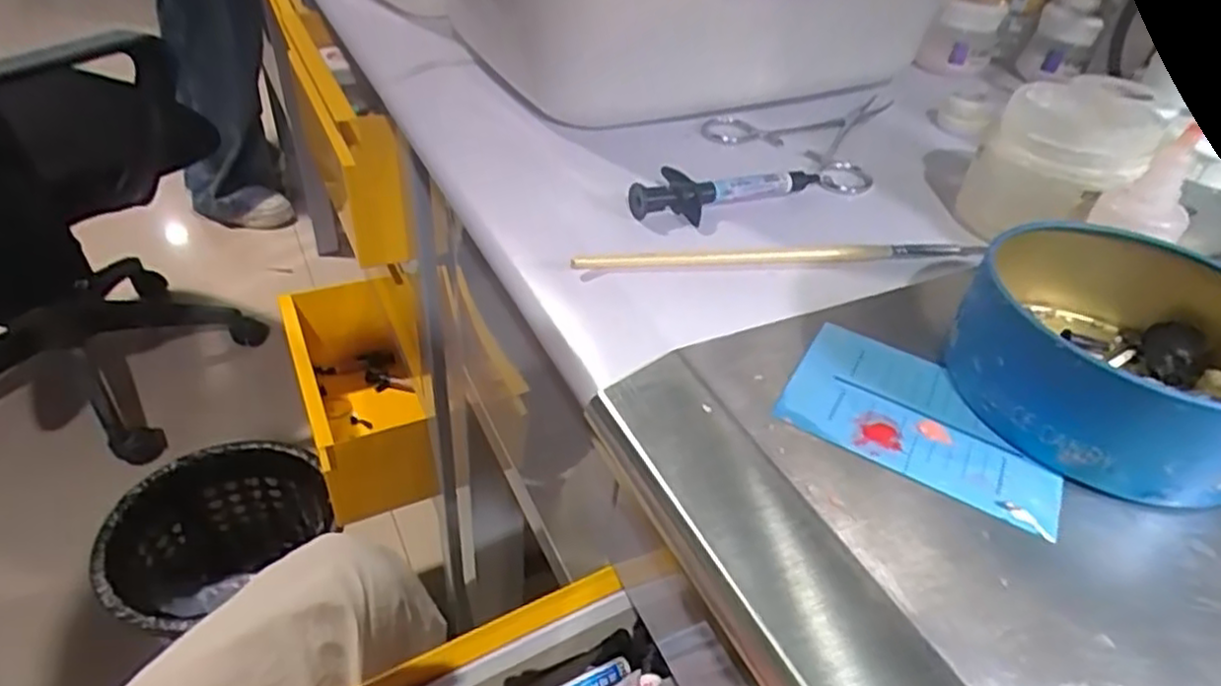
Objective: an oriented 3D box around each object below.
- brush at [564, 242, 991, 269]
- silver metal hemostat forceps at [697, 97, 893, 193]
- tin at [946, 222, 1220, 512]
[{"bbox_3d":[0.069,-0.036,0.286,0.166,0.012,0.010,-1,40,-9],"label":"brush"},{"bbox_3d":[0.131,-0.121,0.398,0.133,0.009,0.094,-25,48,-33],"label":"silver metal hemostat forceps"},{"bbox_3d":[0.167,-0.003,0.228,0.111,0.036,0.102,4,39,-3],"label":"tin"}]

